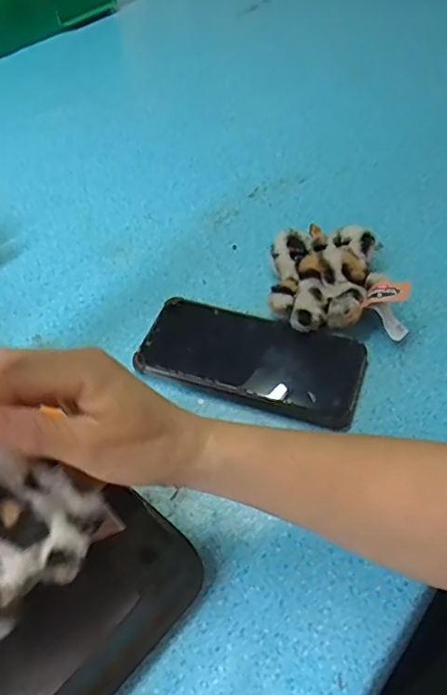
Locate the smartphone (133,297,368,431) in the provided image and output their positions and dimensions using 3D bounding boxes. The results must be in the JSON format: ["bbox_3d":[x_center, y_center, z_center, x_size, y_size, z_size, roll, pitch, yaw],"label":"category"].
[{"bbox_3d":[0.021,0.008,0.448,0.167,0.013,0.082,14,51,13],"label":"smartphone"}]

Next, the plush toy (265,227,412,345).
[{"bbox_3d":[0.093,-0.066,0.488,0.106,0.040,0.125,3,50,3],"label":"plush toy"}]

